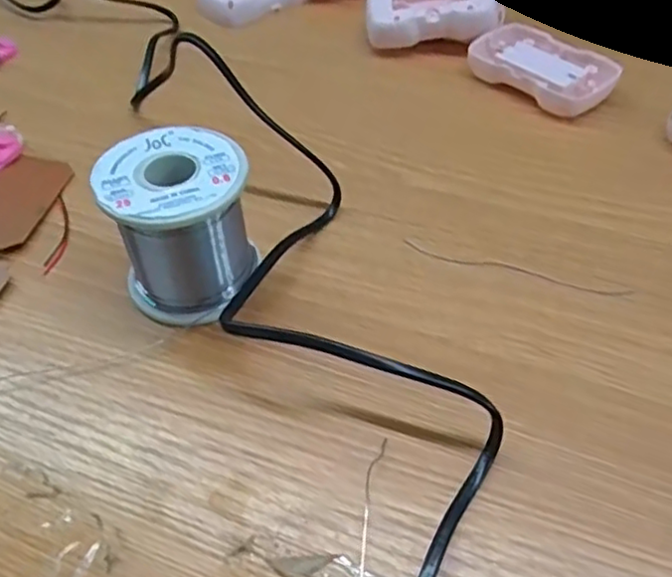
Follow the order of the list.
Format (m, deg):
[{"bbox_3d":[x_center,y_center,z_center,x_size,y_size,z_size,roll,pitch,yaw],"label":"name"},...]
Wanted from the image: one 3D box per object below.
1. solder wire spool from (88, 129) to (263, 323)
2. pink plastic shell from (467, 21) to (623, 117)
[{"bbox_3d":[-0.068,-0.027,0.292,0.059,0.064,0.060,-17,51,-13],"label":"solder wire spool"},{"bbox_3d":[0.128,-0.138,0.414,0.054,0.017,0.086,-34,56,-25],"label":"pink plastic shell"}]

